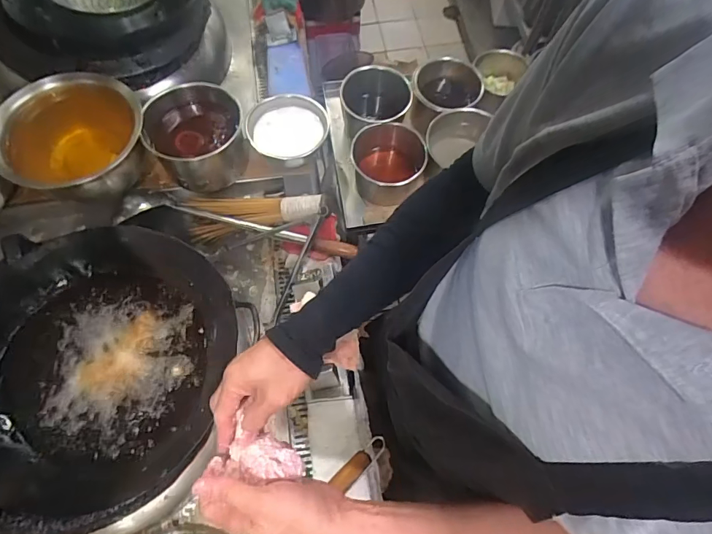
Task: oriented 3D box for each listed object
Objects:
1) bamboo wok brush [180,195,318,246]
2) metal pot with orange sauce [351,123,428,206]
[{"bbox_3d":[-0.208,-0.112,0.862,0.285,0.047,0.091,-5,67,13],"label":"bamboo wok brush"},{"bbox_3d":[0.072,-0.222,0.925,0.141,0.110,0.150,1,68,-2],"label":"metal pot with orange sauce"}]

